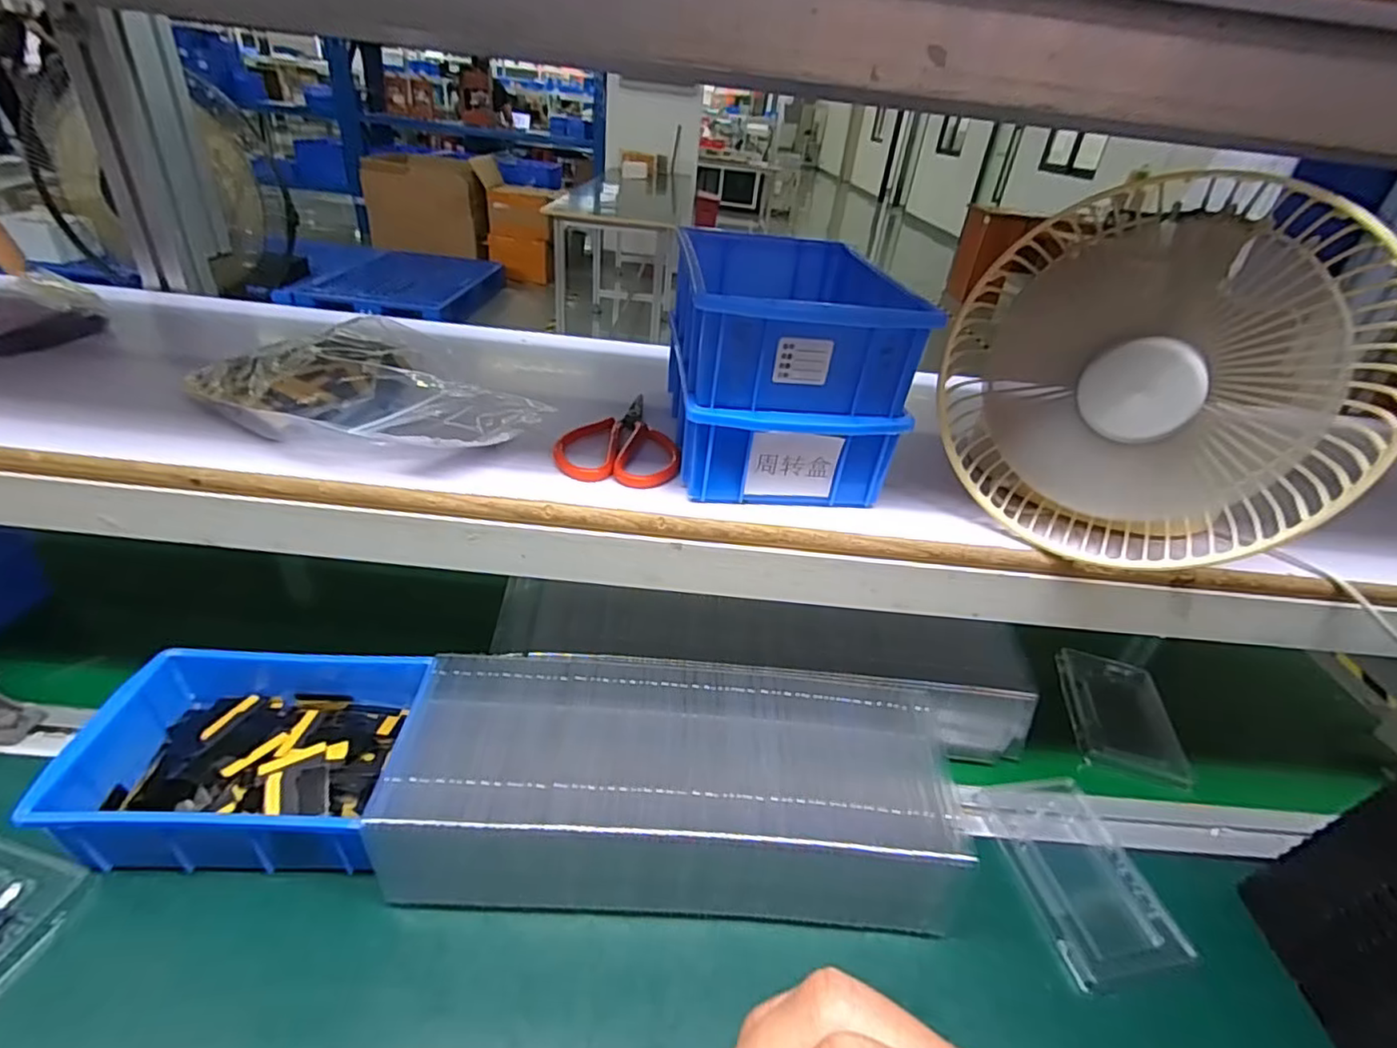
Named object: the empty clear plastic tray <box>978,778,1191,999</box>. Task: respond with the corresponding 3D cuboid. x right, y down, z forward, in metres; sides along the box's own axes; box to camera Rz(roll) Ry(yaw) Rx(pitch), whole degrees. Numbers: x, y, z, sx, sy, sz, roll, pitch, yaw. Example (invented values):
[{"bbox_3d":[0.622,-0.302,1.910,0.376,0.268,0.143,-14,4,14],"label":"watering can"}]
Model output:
[{"bbox_3d":[0.271,0.249,0.452,0.088,0.014,0.134,0,34,-11],"label":"empty clear plastic tray"}]

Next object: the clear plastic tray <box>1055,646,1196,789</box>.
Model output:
[{"bbox_3d":[0.387,0.173,0.577,0.088,0.021,0.132,12,33,8],"label":"clear plastic tray"}]

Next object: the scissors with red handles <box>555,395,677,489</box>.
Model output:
[{"bbox_3d":[-0.054,-0.062,0.441,0.080,0.012,0.121,5,33,-4],"label":"scissors with red handles"}]

